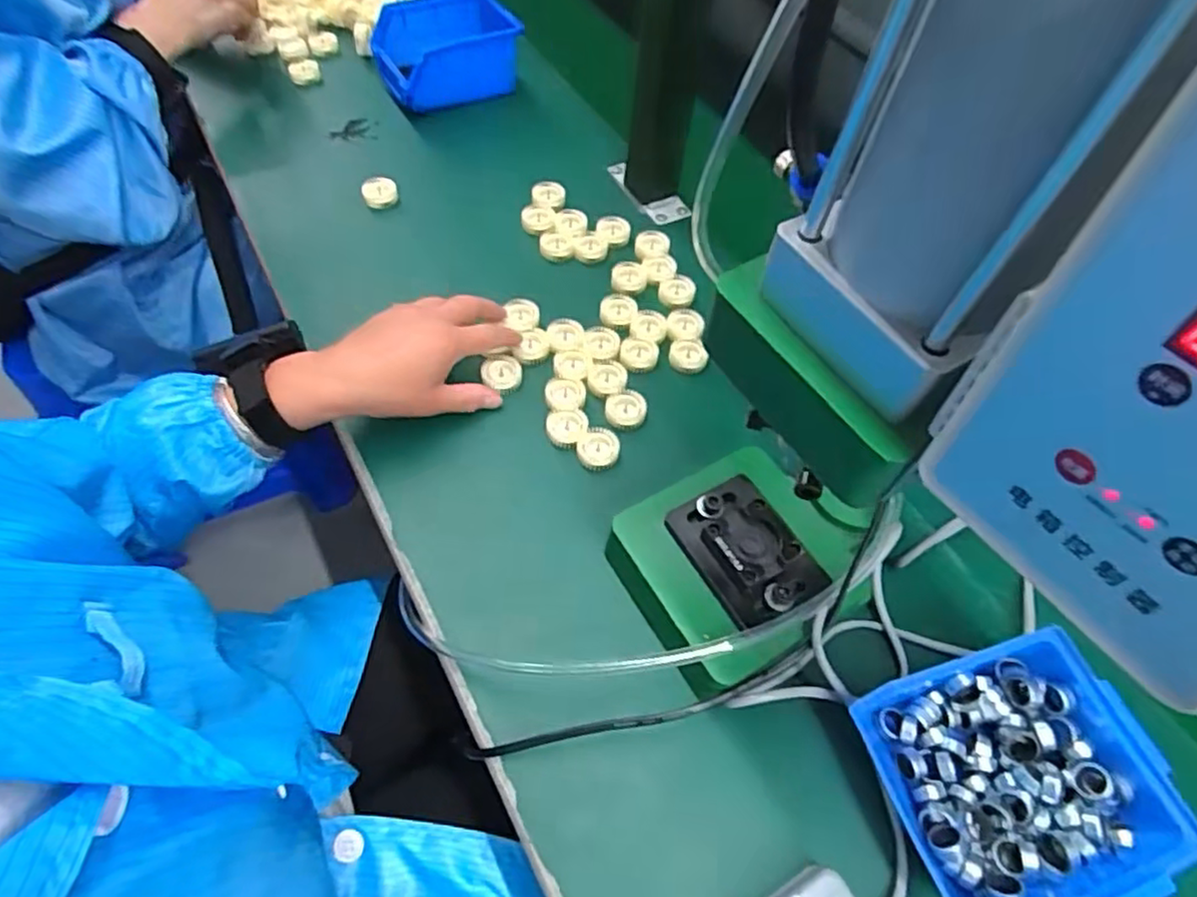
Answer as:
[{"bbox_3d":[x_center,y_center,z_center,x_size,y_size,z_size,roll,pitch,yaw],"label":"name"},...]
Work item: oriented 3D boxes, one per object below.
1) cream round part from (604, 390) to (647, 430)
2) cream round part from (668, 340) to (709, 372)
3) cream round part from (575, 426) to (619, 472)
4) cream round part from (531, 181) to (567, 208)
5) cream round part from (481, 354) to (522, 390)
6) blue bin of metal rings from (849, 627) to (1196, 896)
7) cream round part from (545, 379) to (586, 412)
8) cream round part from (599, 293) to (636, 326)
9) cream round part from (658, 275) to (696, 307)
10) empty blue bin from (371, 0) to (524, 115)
[{"bbox_3d":[0.021,-0.030,0.534,0.032,0.012,0.032,2,58,-3],"label":"cream round part"},{"bbox_3d":[0.076,-0.079,0.567,0.032,0.013,0.029,13,58,5],"label":"cream round part"},{"bbox_3d":[0.001,0.000,0.510,0.030,0.007,0.033,2,58,-3],"label":"cream round part"},{"bbox_3d":[-0.049,-0.248,0.658,0.033,0.004,0.032,2,58,-3],"label":"cream round part"},{"bbox_3d":[-0.077,-0.062,0.539,0.031,0.009,0.031,1,60,-2],"label":"cream round part"},{"bbox_3d":[0.232,0.183,0.379,0.141,0.061,0.127,-13,59,-12],"label":"blue bin of metal rings"},{"bbox_3d":[-0.026,-0.042,0.533,0.030,0.007,0.033,2,58,-3],"label":"cream round part"},{"bbox_3d":[0.018,-0.122,0.584,0.031,0.005,0.034,2,58,-3],"label":"cream round part"},{"bbox_3d":[0.071,-0.141,0.602,0.032,0.010,0.028,-14,60,-12],"label":"cream round part"},{"bbox_3d":[-0.165,-0.430,0.731,0.145,0.064,0.112,-18,61,-15],"label":"empty blue bin"}]

